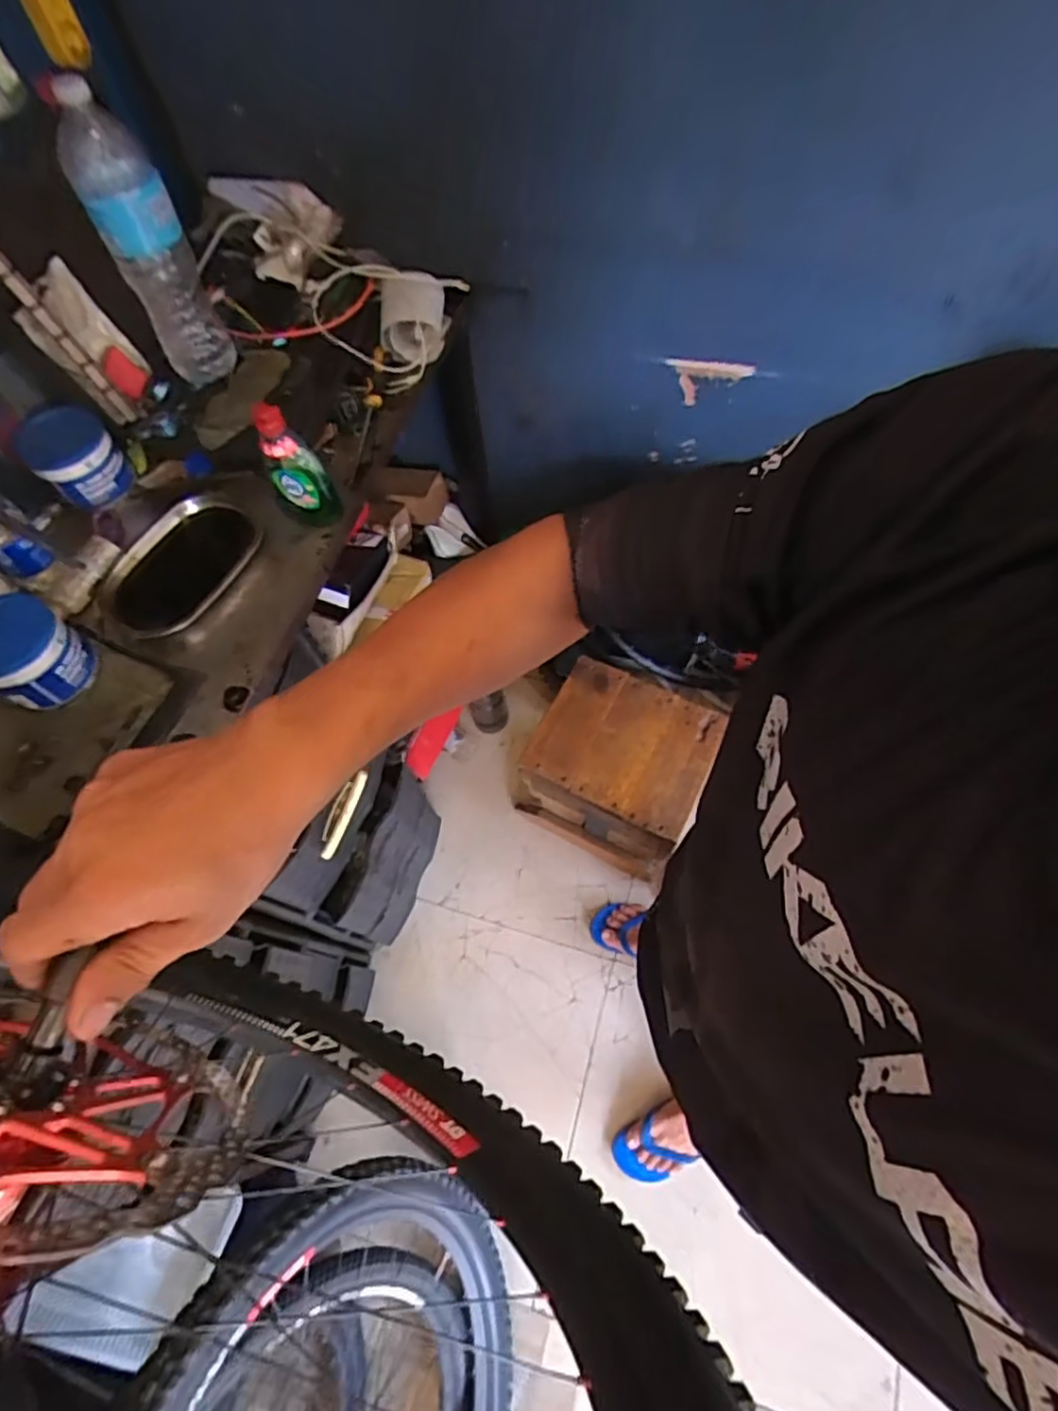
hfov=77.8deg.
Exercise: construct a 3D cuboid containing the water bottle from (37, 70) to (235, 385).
[{"bbox_3d":[-0.461,-0.557,0.801,0.094,0.301,0.078,-25,65,-8],"label":"water bottle"}]

